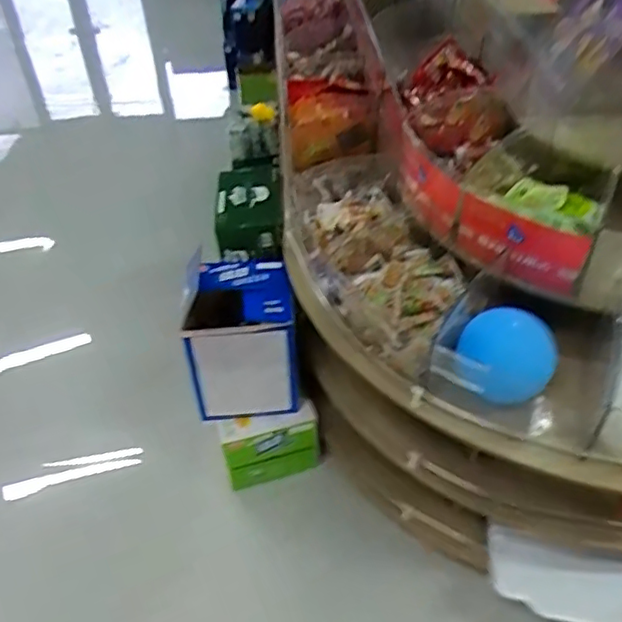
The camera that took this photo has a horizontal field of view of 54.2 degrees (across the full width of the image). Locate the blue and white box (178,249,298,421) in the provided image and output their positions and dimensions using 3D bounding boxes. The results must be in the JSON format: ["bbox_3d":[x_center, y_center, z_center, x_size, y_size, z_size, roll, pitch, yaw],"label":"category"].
[{"bbox_3d":[-0.167,0.079,1.510,0.248,0.328,0.252,-6,44,-4],"label":"blue and white box"}]

